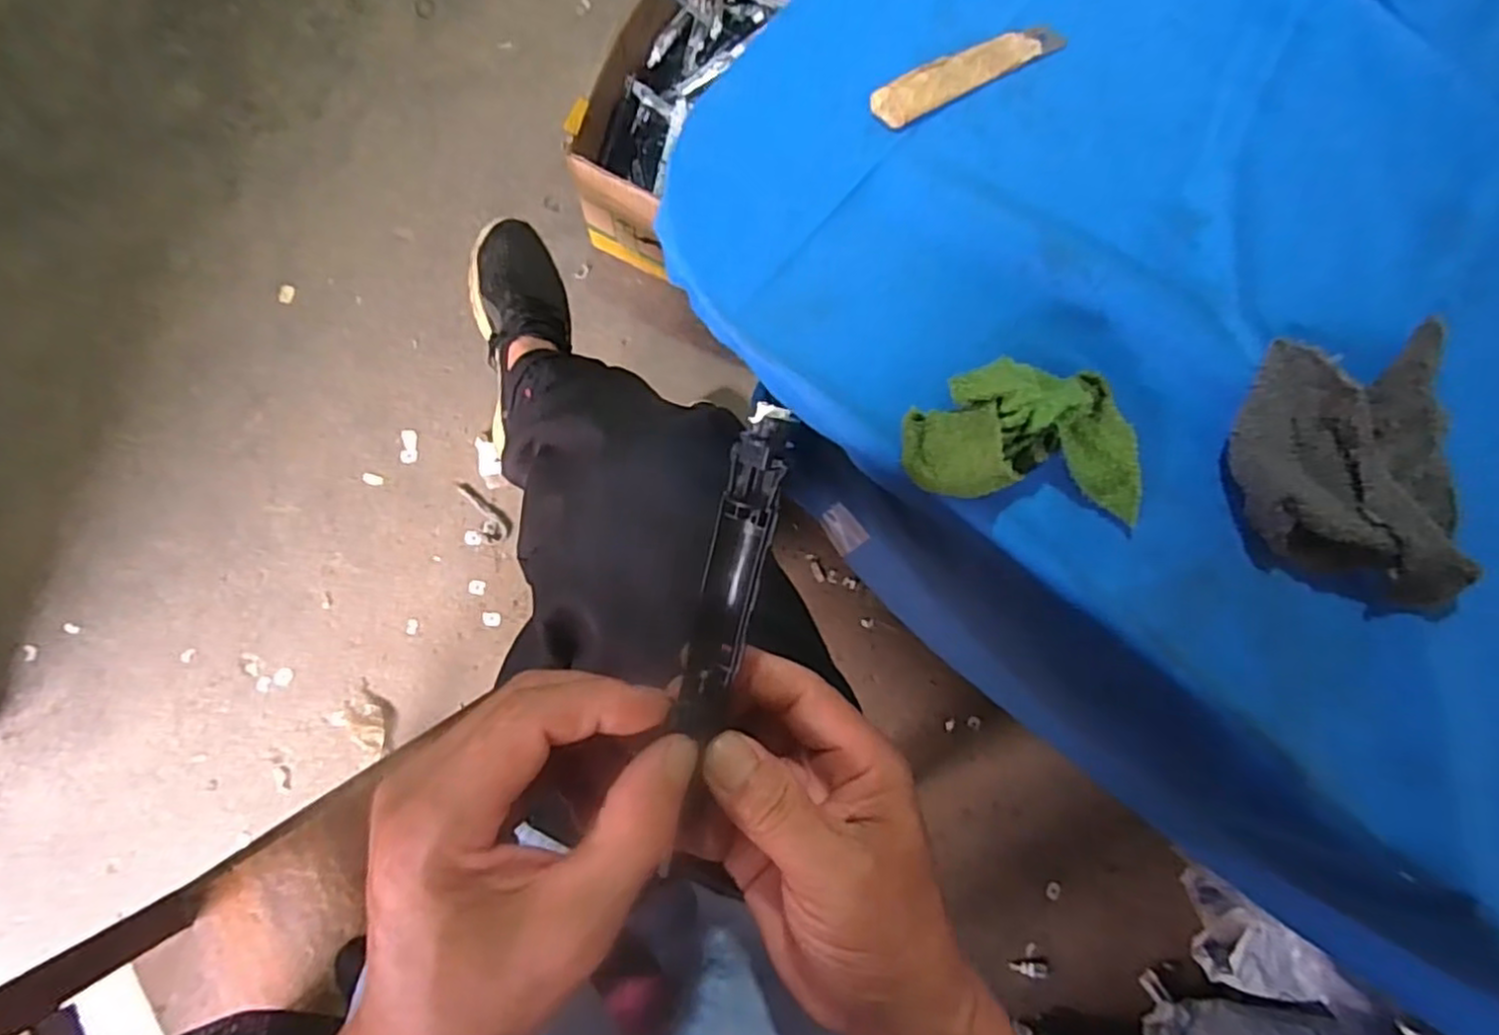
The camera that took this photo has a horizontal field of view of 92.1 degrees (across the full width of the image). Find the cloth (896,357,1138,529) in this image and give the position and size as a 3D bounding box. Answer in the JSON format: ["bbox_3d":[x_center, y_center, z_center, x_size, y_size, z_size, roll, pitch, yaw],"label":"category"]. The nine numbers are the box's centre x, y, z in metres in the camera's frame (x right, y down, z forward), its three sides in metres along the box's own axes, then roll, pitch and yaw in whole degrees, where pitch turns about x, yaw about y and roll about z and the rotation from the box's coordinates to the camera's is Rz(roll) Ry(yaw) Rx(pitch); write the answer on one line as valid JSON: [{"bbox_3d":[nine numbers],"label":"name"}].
[{"bbox_3d":[0.129,-0.040,0.334,0.117,0.042,0.068,5,82,-4],"label":"cloth"}]

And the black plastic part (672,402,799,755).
[{"bbox_3d":[-0.006,0.022,0.252,0.018,0.013,0.122,13,104,-3],"label":"black plastic part"}]

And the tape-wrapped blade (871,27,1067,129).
[{"bbox_3d":[0.116,-0.238,0.383,0.113,0.004,0.024,-29,86,-7],"label":"tape-wrapped blade"}]

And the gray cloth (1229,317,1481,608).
[{"bbox_3d":[0.296,-0.027,0.350,0.115,0.030,0.130,0,83,-4],"label":"gray cloth"}]

